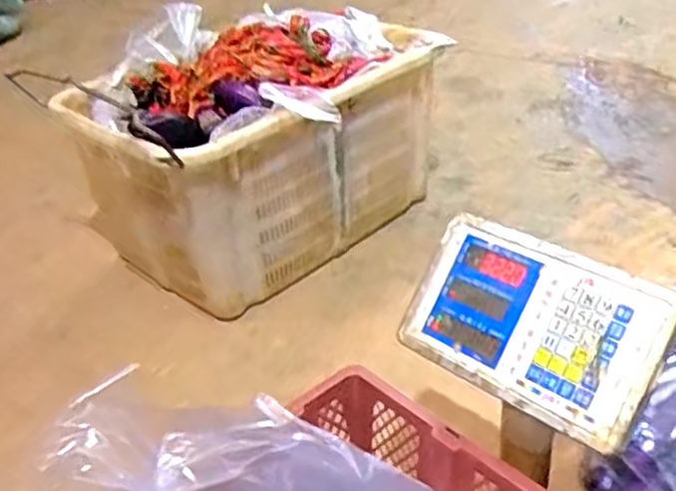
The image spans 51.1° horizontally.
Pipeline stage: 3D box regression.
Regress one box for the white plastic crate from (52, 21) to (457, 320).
[{"bbox_3d":[-0.146,-0.186,1.425,0.651,0.339,0.421,-30,40,-33],"label":"white plastic crate"}]

